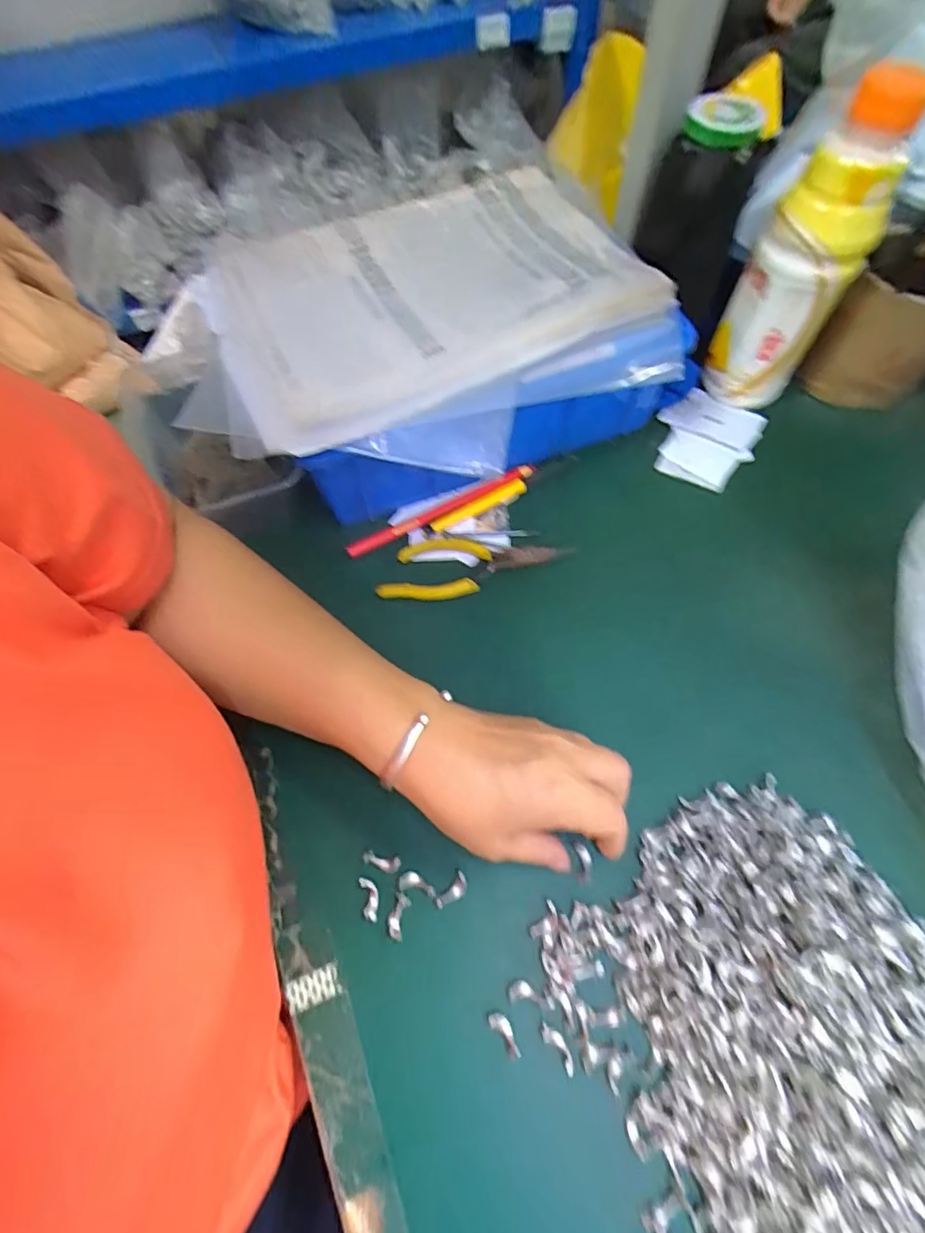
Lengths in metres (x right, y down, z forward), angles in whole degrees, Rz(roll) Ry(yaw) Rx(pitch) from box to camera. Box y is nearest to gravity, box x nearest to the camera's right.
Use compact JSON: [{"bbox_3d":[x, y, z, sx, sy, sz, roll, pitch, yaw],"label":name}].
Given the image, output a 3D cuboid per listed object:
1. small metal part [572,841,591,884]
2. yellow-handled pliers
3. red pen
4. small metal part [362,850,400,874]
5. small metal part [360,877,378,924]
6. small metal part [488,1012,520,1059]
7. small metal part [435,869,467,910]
[{"bbox_3d":[0.067,0.138,0.289,0.010,0.004,0.021,-2,64,1],"label":"small metal part"},{"bbox_3d":[0.010,-0.038,0.377,0.141,0.008,0.046,-5,62,-1],"label":"yellow-handled pliers"},{"bbox_3d":[-0.014,-0.085,0.402,0.162,0.010,0.014,-26,64,-11],"label":"red pen"},{"bbox_3d":[-0.046,0.137,0.289,0.021,0.004,0.008,13,64,8],"label":"small metal part"},{"bbox_3d":[-0.050,0.154,0.281,0.009,0.004,0.022,-12,63,-5],"label":"small metal part"},{"bbox_3d":[0.022,0.207,0.255,0.009,0.004,0.021,-36,67,-16],"label":"small metal part"},{"bbox_3d":[-0.005,0.151,0.283,0.009,0.004,0.021,36,69,19],"label":"small metal part"}]

